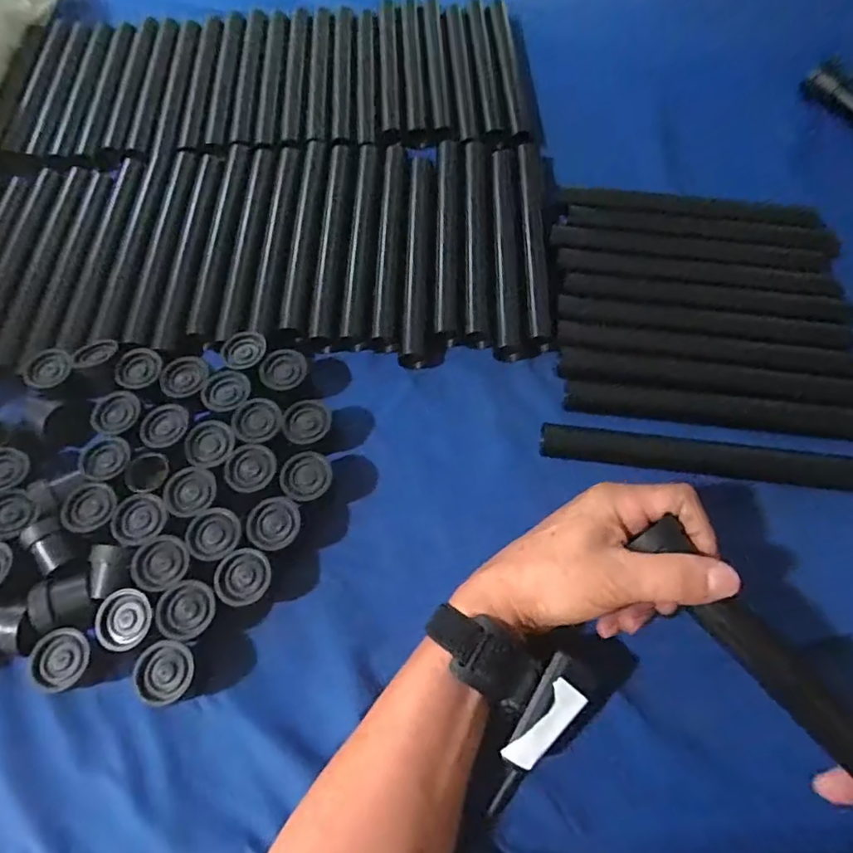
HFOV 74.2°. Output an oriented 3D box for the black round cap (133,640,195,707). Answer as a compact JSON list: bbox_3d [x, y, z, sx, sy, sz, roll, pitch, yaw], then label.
[{"bbox_3d":[-0.156,0.152,0.347,0.032,0.028,0.034,-1,65,2],"label":"black round cap"}]

